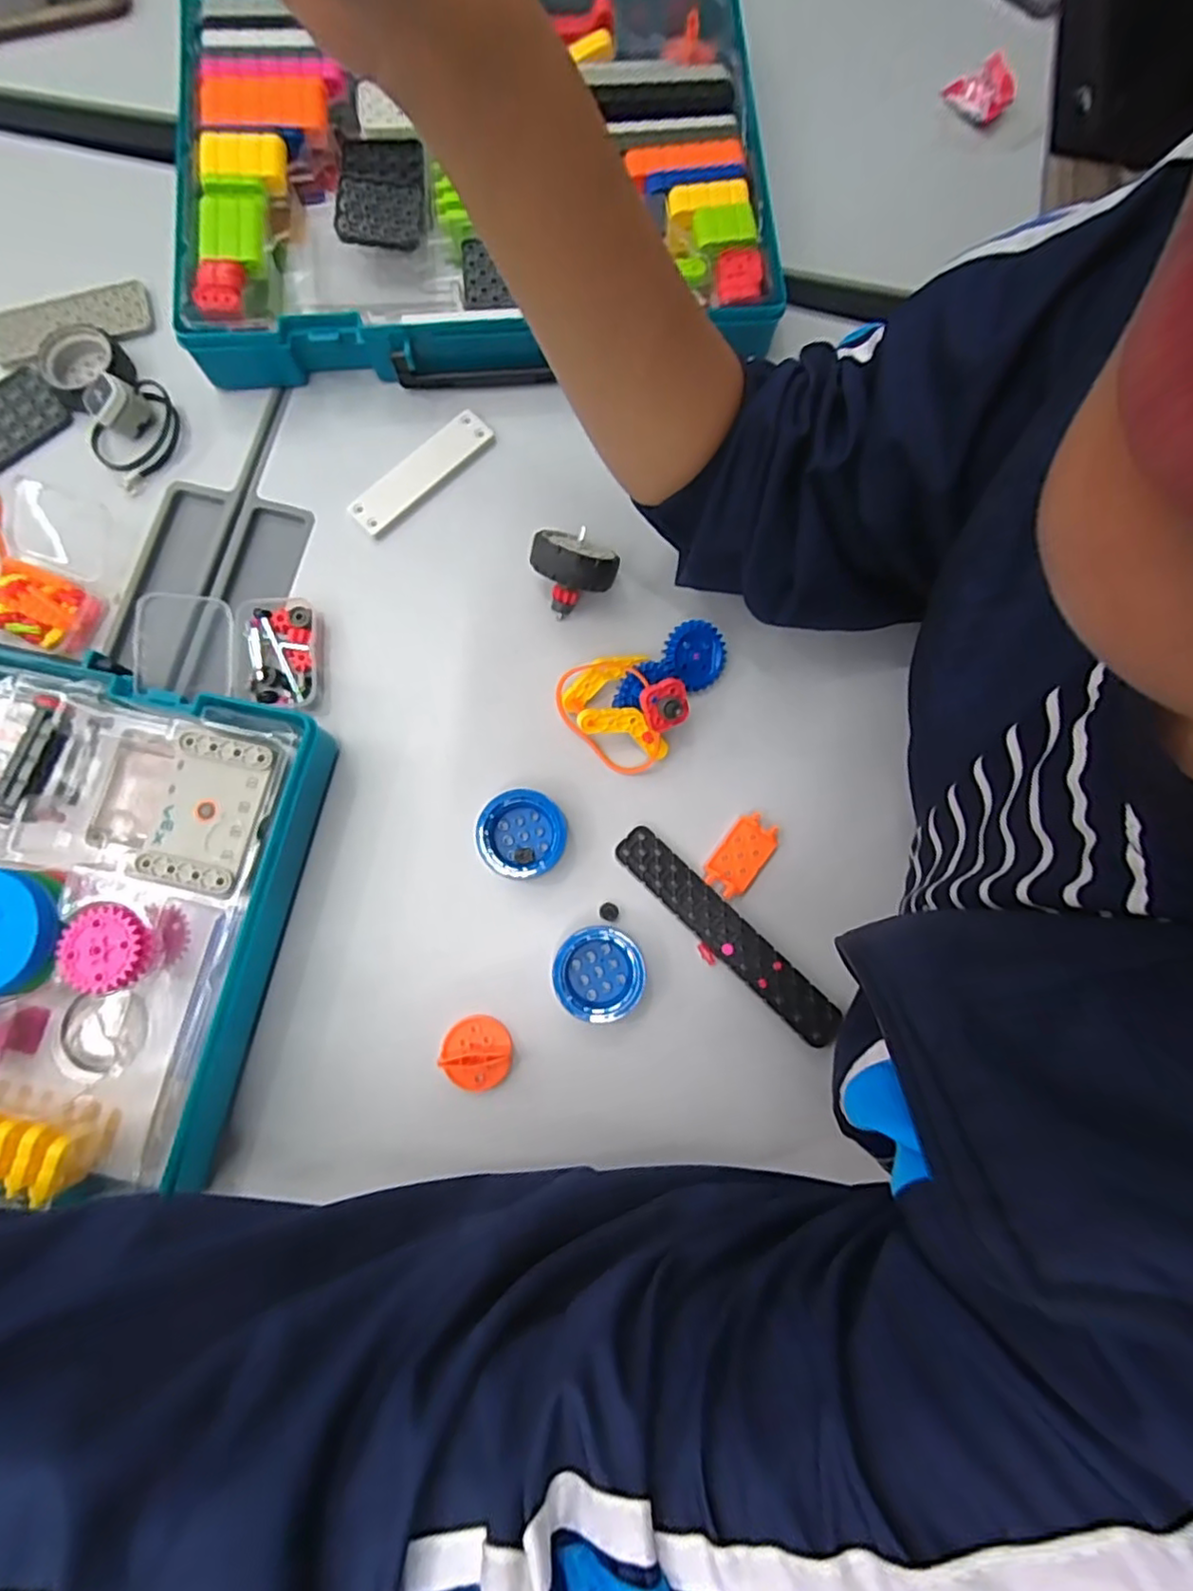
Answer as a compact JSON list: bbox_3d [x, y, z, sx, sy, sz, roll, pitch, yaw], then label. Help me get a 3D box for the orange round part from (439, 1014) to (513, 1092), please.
[{"bbox_3d":[-0.063,0.135,0.331,0.035,0.017,0.036,0,80,0],"label":"orange round part"}]

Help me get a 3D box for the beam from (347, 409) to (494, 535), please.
[{"bbox_3d":[-0.108,-0.200,0.392,0.098,0.008,0.026,-44,83,-8],"label":"beam"}]

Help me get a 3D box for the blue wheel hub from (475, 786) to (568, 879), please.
[{"bbox_3d":[-0.041,0.020,0.353,0.047,0.024,0.049,0,80,0],"label":"blue wheel hub"}]

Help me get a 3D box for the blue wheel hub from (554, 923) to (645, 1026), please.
[{"bbox_3d":[0.001,0.096,0.344,0.049,0.014,0.048,0,80,0],"label":"blue wheel hub"}]

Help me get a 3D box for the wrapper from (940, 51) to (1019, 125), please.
[{"bbox_3d":[0.268,-0.493,0.440,0.044,0.017,0.040,26,81,4],"label":"wrapper"}]

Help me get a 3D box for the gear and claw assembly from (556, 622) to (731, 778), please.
[{"bbox_3d":[0.034,-0.058,0.359,0.101,0.037,0.066,-26,81,-5],"label":"gear and claw assembly"}]

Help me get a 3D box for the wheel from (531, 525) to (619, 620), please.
[{"bbox_3d":[-0.014,-0.132,0.364,0.041,0.046,0.045,0,80,0],"label":"wheel"}]

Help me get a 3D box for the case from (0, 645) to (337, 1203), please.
[{"bbox_3d":[-0.340,0.049,0.328,0.362,0.046,0.257,12,80,2],"label":"case"}]

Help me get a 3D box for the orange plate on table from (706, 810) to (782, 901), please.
[{"bbox_3d":[0.082,0.034,0.359,0.025,0.008,0.048,36,81,6],"label":"orange plate on table"}]

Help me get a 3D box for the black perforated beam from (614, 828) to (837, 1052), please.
[{"bbox_3d":[0.070,0.075,0.349,0.146,0.011,0.025,44,82,7],"label":"black perforated beam"}]

